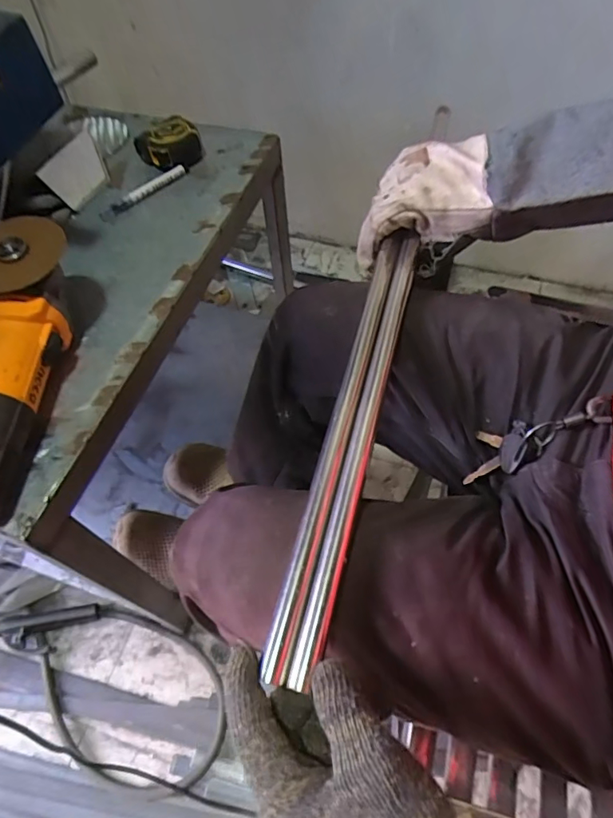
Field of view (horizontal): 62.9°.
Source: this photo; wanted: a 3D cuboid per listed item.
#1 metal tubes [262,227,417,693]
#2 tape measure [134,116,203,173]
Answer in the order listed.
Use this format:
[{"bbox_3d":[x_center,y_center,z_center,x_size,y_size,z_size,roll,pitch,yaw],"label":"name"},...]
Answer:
[{"bbox_3d":[0.039,0.000,0.394,0.034,0.014,0.395,11,59,11],"label":"metal tubes"},{"bbox_3d":[-0.185,-0.363,0.687,0.075,0.042,0.072,37,65,24],"label":"tape measure"}]

